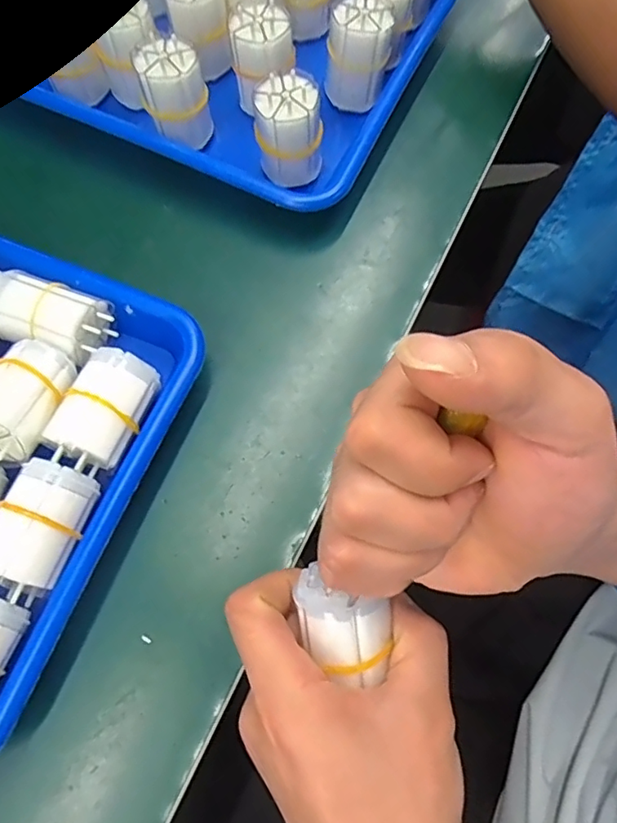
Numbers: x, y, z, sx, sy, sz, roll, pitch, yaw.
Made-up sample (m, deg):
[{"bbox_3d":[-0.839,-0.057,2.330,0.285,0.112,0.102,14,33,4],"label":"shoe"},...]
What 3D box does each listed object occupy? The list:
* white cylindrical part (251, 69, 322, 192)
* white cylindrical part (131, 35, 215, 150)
[{"bbox_3d":[-0.012,-0.172,0.338,0.039,0.060,0.039,0,74,0],"label":"white cylindrical part"},{"bbox_3d":[-0.083,-0.199,0.345,0.037,0.054,0.032,-15,75,-4],"label":"white cylindrical part"}]

